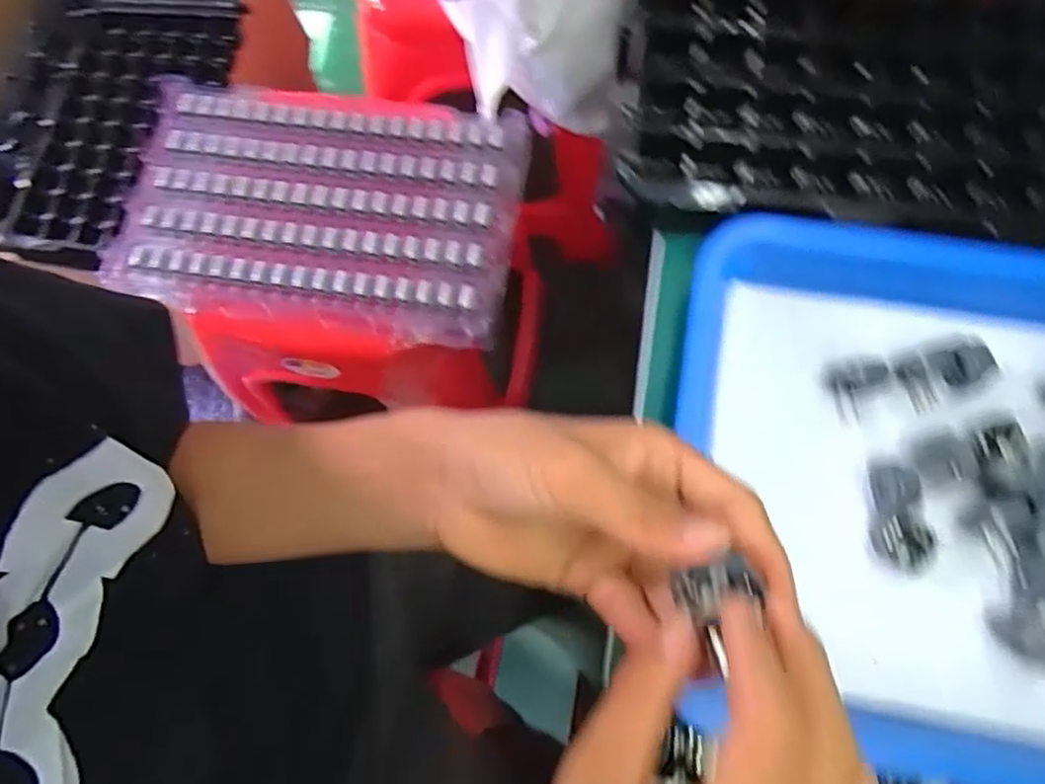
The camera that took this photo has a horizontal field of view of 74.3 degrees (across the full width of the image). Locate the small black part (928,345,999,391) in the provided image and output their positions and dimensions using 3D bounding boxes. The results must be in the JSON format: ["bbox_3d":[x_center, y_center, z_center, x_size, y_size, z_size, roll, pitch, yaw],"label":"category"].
[{"bbox_3d":[0.233,-0.014,0.365,0.028,0.009,0.023,-20,76,-4],"label":"small black part"}]

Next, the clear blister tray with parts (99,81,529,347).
[{"bbox_3d":[-0.196,-0.179,0.666,0.372,0.025,0.221,8,75,3],"label":"clear blister tray with parts"}]

